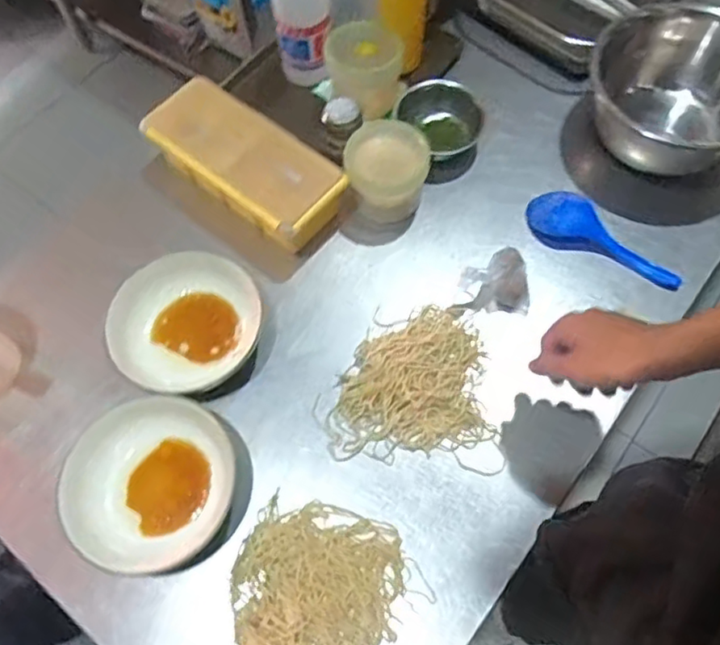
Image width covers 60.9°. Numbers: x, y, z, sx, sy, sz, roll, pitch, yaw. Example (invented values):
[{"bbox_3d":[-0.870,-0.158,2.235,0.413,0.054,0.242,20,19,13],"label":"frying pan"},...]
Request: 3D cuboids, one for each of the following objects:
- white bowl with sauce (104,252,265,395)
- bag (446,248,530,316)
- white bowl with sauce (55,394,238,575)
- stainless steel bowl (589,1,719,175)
[{"bbox_3d":[-0.197,0.009,0.703,0.162,0.071,0.157,-1,64,1],"label":"white bowl with sauce"},{"bbox_3d":[0.151,-0.046,0.730,0.092,0.084,0.074,0,64,2],"label":"bag"},{"bbox_3d":[-0.211,0.162,0.622,0.141,0.072,0.167,25,68,13],"label":"white bowl with sauce"},{"bbox_3d":[0.402,-0.288,0.801,0.225,0.146,0.211,-1,64,1],"label":"stainless steel bowl"}]

